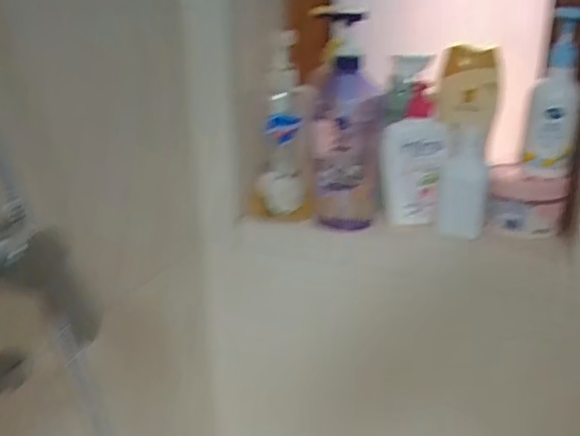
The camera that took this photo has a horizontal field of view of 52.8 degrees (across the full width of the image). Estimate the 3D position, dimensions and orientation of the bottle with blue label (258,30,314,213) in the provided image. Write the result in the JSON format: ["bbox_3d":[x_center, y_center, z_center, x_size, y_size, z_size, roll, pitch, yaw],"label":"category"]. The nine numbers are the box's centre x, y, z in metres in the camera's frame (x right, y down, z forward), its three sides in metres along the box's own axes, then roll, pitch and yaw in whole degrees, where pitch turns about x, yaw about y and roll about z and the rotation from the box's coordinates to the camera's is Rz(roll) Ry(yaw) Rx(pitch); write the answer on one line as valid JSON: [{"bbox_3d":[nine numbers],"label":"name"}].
[{"bbox_3d":[-0.005,-0.114,0.716,0.060,0.205,0.064,0,21,3],"label":"bottle with blue label"}]

